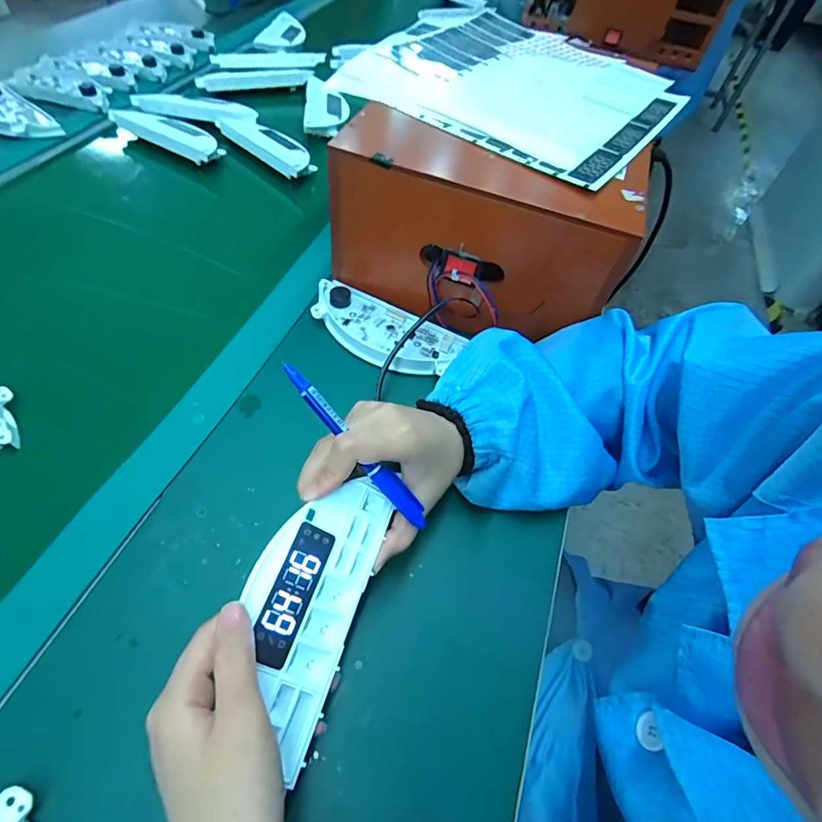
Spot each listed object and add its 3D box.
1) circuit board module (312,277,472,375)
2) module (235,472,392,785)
[{"bbox_3d":[-0.031,-0.082,0.451,0.150,0.021,0.069,28,56,14],"label":"circuit board module"},{"bbox_3d":[-0.060,0.105,0.266,0.064,0.014,0.144,35,57,-22],"label":"module"}]

